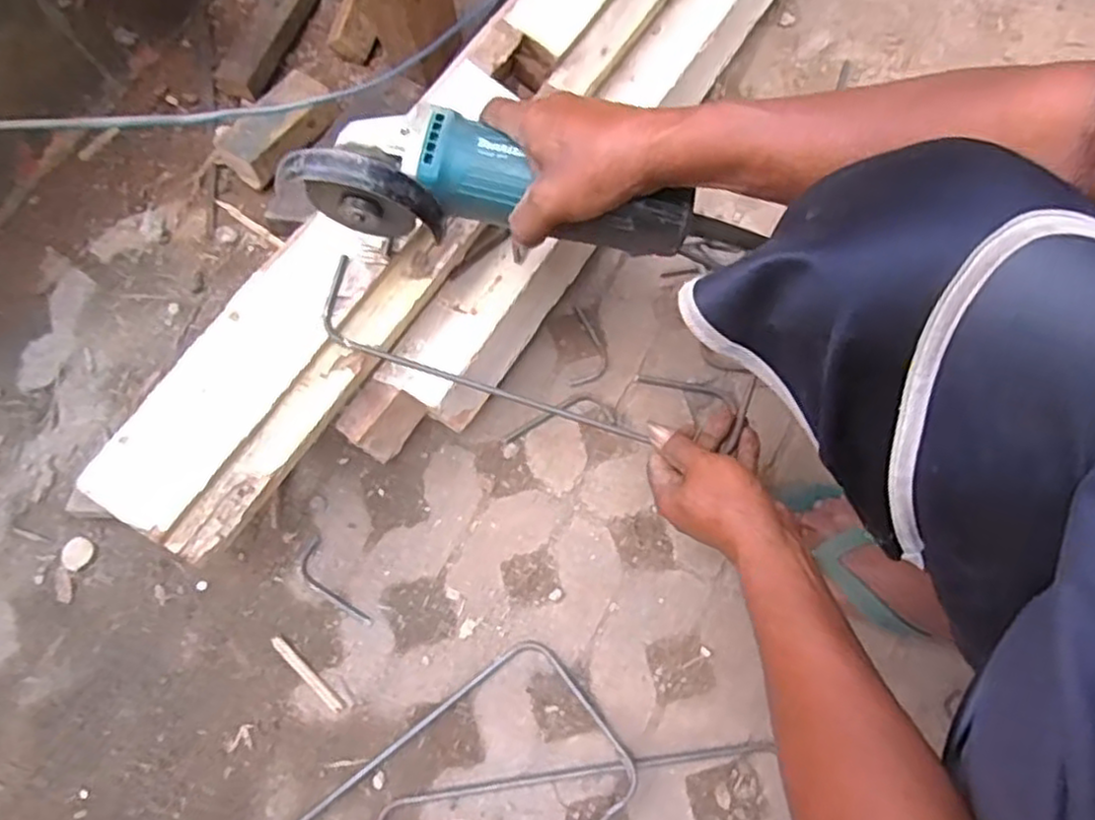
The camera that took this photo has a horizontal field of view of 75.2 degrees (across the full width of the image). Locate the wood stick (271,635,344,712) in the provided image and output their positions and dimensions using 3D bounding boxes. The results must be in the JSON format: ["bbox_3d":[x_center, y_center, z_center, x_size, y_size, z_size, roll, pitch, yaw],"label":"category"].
[{"bbox_3d":[-0.216,0.237,0.637,0.089,0.004,0.011,41,78,12],"label":"wood stick"}]

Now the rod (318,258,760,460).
[{"bbox_3d":[-0.006,-0.039,0.586,0.359,0.013,0.077,16,80,-3],"label":"rod"}]

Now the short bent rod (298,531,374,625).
[{"bbox_3d":[-0.201,0.164,0.657,0.032,0.004,0.098,-35,76,-9],"label":"short bent rod"}]

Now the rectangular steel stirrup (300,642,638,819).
[{"bbox_3d":[-0.101,0.361,0.587,0.360,0.015,0.162,-37,72,-8],"label":"rectangular steel stirrup"}]

